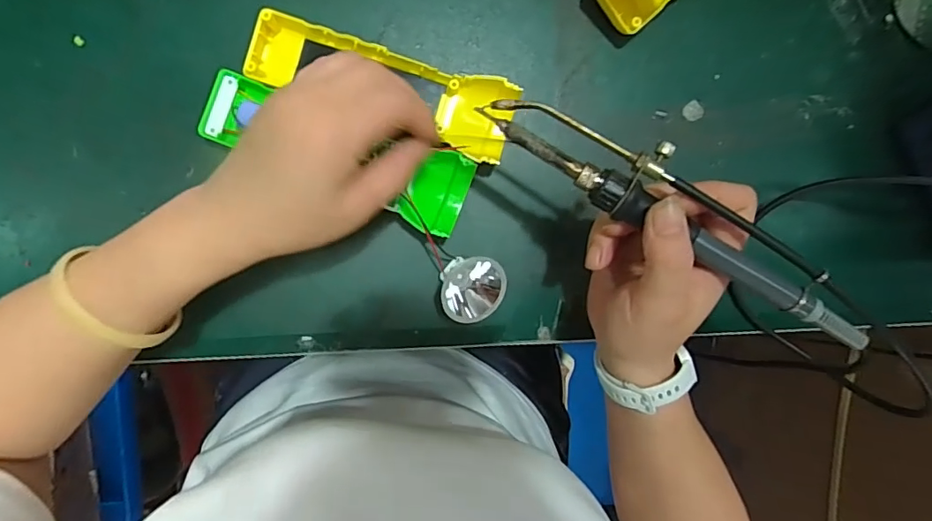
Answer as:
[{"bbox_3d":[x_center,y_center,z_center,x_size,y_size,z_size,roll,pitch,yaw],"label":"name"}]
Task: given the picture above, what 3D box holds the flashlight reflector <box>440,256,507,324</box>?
[{"bbox_3d":[0.005,0.018,0.329,0.041,0.031,0.037,-6,95,-5],"label":"flashlight reflector"}]

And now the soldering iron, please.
[{"bbox_3d":[0.106,-0.025,0.249,0.206,0.017,0.037,32,91,-1],"label":"soldering iron"}]

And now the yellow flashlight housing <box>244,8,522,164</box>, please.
[{"bbox_3d":[-0.051,-0.107,0.317,0.163,0.024,0.048,17,92,-5],"label":"yellow flashlight housing"}]

